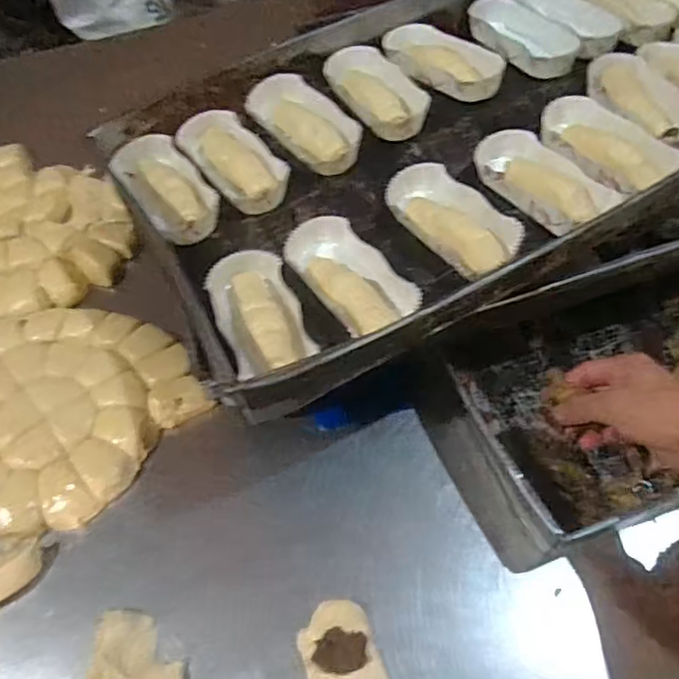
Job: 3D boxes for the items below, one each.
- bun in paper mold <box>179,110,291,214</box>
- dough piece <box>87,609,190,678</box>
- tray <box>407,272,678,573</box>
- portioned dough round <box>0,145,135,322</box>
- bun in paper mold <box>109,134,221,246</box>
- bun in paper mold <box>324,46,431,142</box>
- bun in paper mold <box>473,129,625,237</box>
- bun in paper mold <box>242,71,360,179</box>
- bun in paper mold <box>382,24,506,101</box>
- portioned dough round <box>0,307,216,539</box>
[{"bbox_3d":[-0.107,-0.181,0.602,0.069,0.033,0.138,-31,62,-14],"label":"bun in paper mold"},{"bbox_3d":[-0.163,0.265,0.479,0.094,0.012,0.063,22,63,16],"label":"dough piece"},{"bbox_3d":[0.291,0.046,0.576,0.391,0.077,0.229,-18,58,-7],"label":"tray"},{"bbox_3d":[-0.427,-0.144,0.750,0.285,0.021,0.296,-2,59,3],"label":"portioned dough round"},{"bbox_3d":[-0.169,-0.150,0.583,0.069,0.028,0.136,-33,62,-15],"label":"bun in paper mold"},{"bbox_3d":[0.045,-0.266,0.635,0.066,0.030,0.146,-28,61,-13],"label":"bun in paper mold"},{"bbox_3d":[0.181,-0.149,0.542,0.061,0.026,0.134,-31,61,-14],"label":"bun in paper mold"},{"bbox_3d":[-0.035,-0.228,0.624,0.070,0.033,0.143,-40,64,-18],"label":"bun in paper mold"},{"bbox_3d":[0.112,-0.305,0.643,0.136,0.029,0.053,29,65,20],"label":"bun in paper mold"},{"bbox_3d":[-0.301,0.072,0.604,0.256,0.027,0.251,-2,59,3],"label":"portioned dough round"}]

